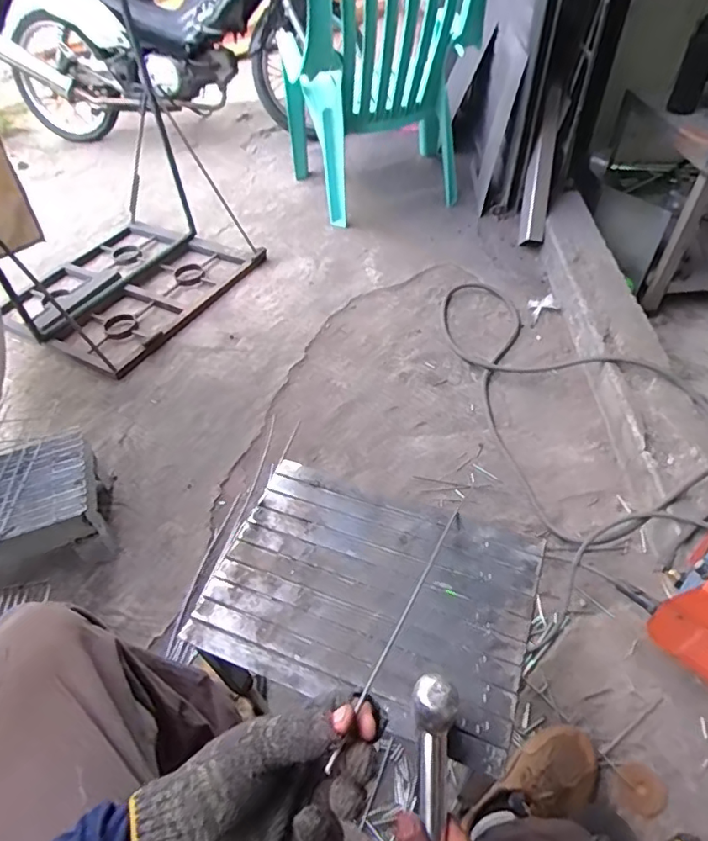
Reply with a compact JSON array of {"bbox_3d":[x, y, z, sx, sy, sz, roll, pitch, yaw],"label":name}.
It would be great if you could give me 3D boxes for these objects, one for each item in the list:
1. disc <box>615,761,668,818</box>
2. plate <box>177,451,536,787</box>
[{"bbox_3d":[0.420,0.538,0.775,0.067,0.010,0.062,-10,54,14],"label":"disc"},{"bbox_3d":[0.019,0.189,0.595,0.343,0.014,0.244,15,51,17],"label":"plate"}]

